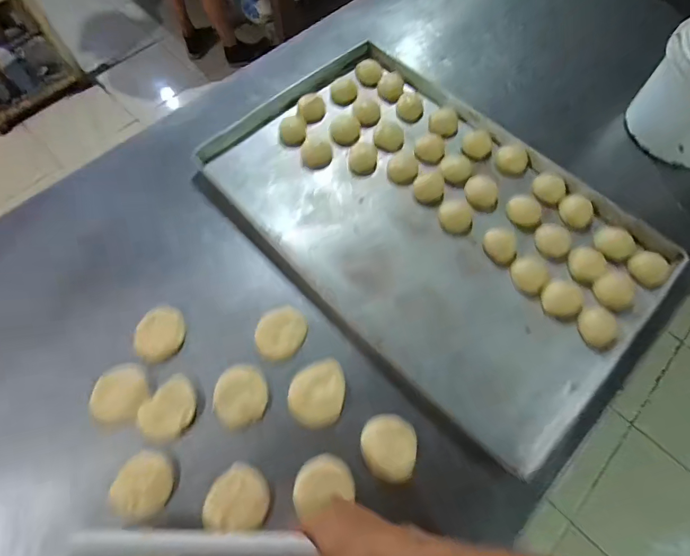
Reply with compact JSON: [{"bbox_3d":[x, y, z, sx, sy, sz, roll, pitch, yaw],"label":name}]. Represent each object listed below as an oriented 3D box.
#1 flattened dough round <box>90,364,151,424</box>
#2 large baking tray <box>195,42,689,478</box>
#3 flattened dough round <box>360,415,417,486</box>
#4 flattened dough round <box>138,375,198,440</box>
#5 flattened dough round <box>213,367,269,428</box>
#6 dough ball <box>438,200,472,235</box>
[{"bbox_3d":[-0.317,0.164,0.541,0.069,0.022,0.079,19,68,8],"label":"flattened dough round"},{"bbox_3d":[0.132,-0.114,0.644,0.455,0.046,0.718,-41,72,-16],"label":"large baking tray"},{"bbox_3d":[0.057,0.218,0.491,0.069,0.011,0.079,0,66,0],"label":"flattened dough round"},{"bbox_3d":[-0.237,0.178,0.521,0.061,0.010,0.080,34,71,14],"label":"flattened dough round"},{"bbox_3d":[-0.143,0.160,0.523,0.068,0.019,0.075,-17,67,-7],"label":"flattened dough round"},{"bbox_3d":[0.183,-0.101,0.639,0.058,0.022,0.054,0,66,0],"label":"dough ball"}]

